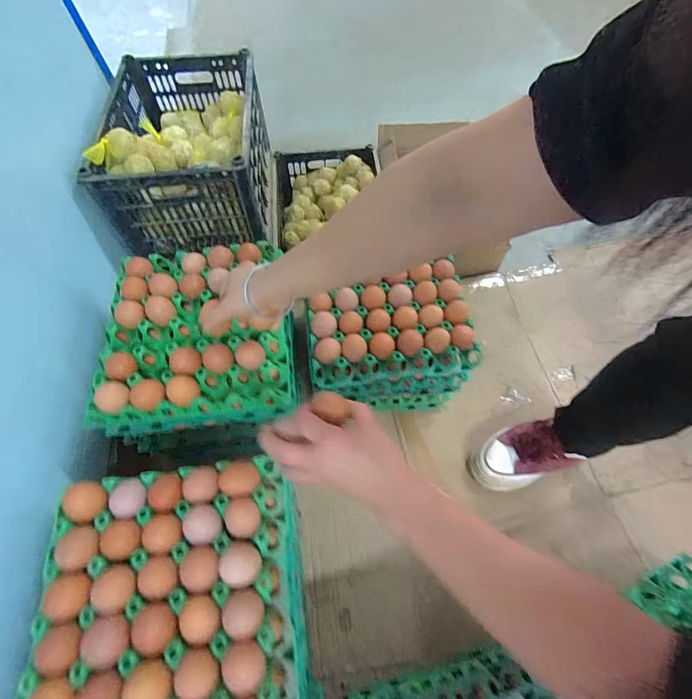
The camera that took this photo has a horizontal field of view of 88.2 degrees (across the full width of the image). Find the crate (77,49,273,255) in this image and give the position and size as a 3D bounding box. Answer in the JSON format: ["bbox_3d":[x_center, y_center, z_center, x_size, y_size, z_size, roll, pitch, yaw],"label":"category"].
[{"bbox_3d":[-0.359,-0.456,0.833,0.317,0.245,0.468,-6,63,-1],"label":"crate"}]

